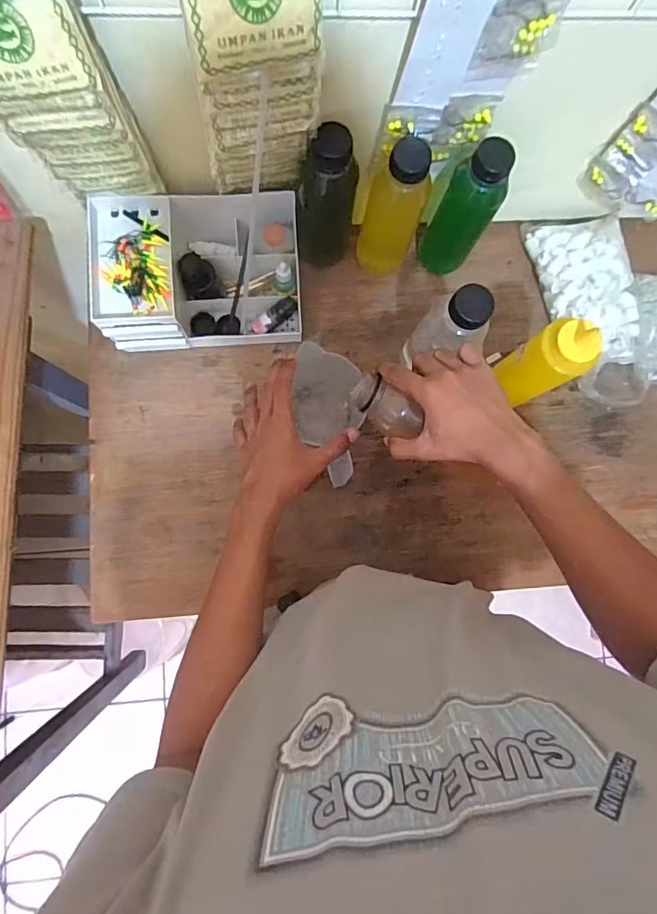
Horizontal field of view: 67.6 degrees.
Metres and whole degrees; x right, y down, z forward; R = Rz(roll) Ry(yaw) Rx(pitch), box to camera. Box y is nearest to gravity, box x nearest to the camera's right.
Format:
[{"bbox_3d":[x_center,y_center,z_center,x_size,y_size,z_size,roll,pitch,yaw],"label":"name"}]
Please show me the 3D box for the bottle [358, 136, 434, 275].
[{"bbox_3d":[0.075,-0.279,0.563,0.063,0.188,0.054,17,83,-2],"label":"bottle"}]

